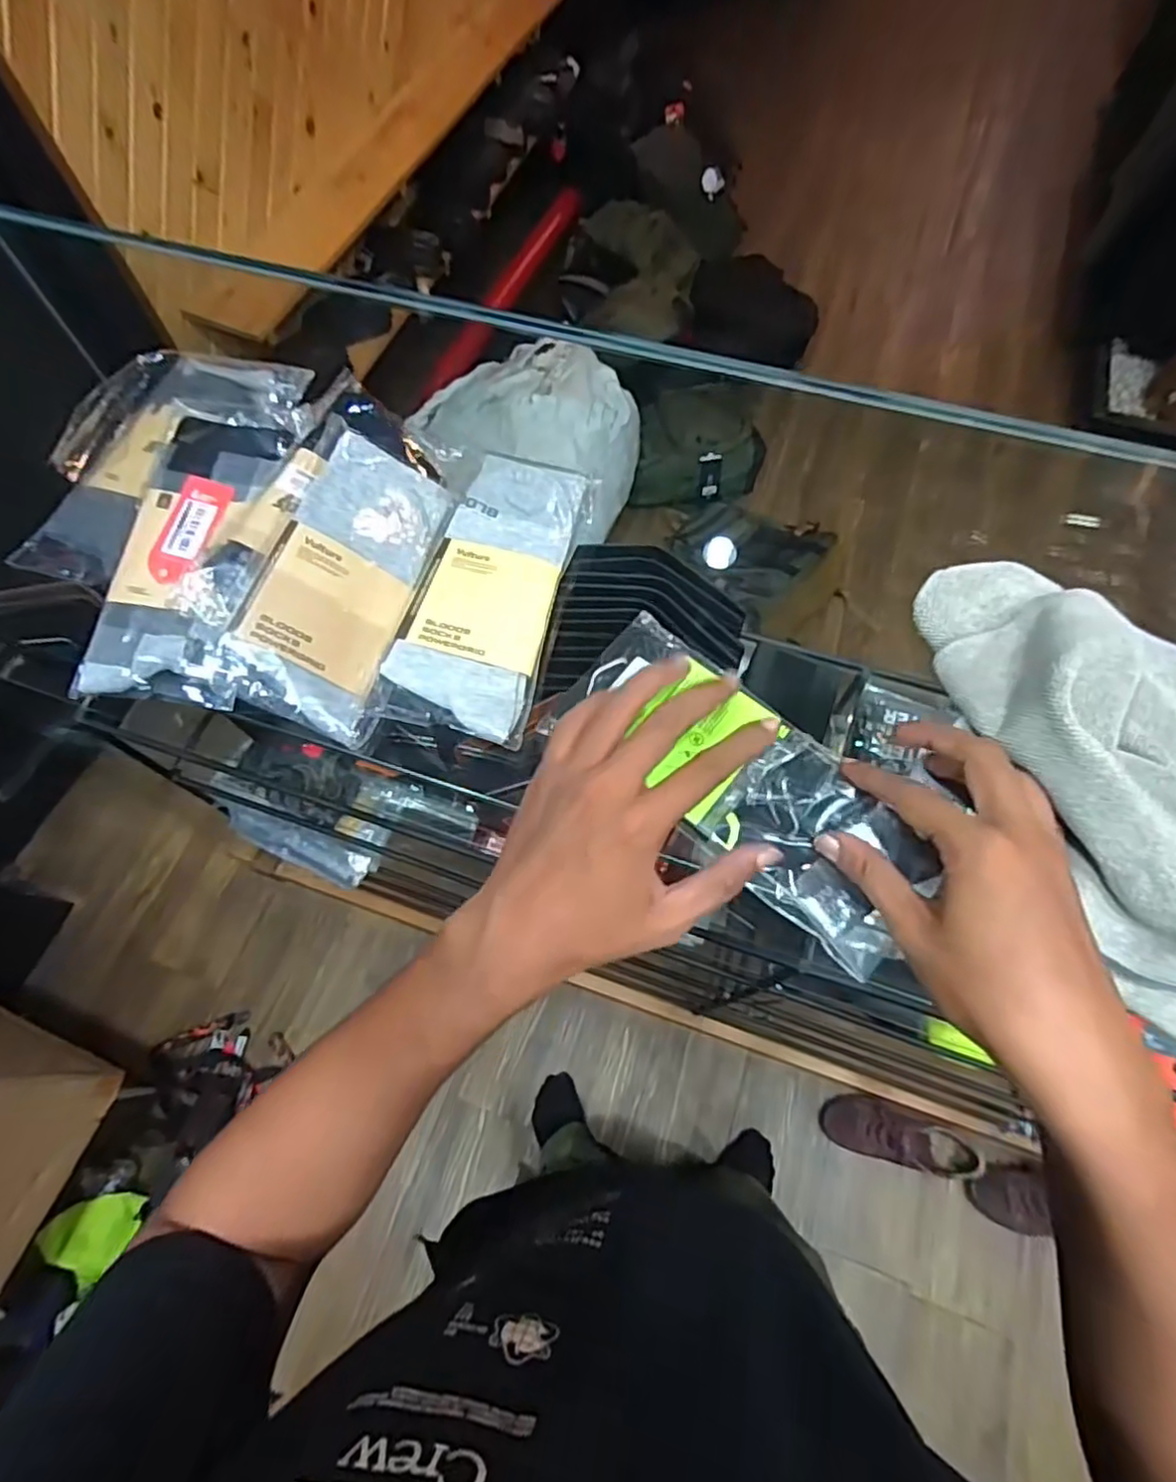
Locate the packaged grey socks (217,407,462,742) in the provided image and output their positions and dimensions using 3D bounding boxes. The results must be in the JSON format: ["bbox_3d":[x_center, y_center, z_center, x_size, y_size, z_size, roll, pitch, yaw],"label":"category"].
[{"bbox_3d":[-0.144,-0.098,0.399,0.087,0.019,0.181,24,69,-25],"label":"packaged grey socks"}]

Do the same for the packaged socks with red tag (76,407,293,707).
[{"bbox_3d":[-0.234,-0.118,0.407,0.105,0.028,0.195,4,73,13],"label":"packaged socks with red tag"}]

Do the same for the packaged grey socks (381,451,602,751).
[{"bbox_3d":[-0.059,-0.097,0.416,0.087,0.016,0.195,13,66,7],"label":"packaged grey socks"}]

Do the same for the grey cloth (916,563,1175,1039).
[{"bbox_3d":[0.310,-0.006,0.342,0.201,0.076,0.274,-23,67,-9],"label":"grey cloth"}]

